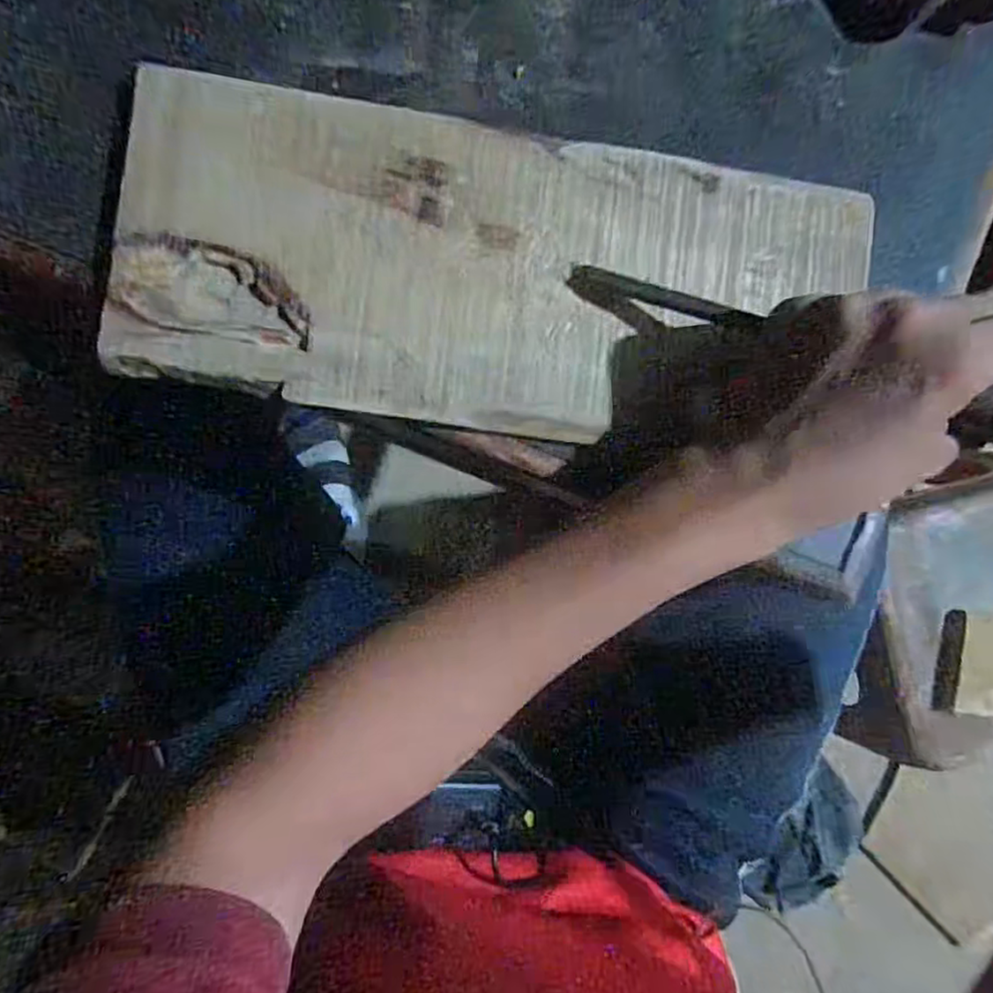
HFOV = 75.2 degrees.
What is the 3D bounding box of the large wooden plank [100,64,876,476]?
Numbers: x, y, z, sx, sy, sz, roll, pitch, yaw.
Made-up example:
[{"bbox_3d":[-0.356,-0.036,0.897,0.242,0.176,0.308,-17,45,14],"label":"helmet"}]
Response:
[{"bbox_3d":[-0.001,-0.101,0.299,0.328,0.017,0.138,9,84,-4],"label":"large wooden plank"}]

